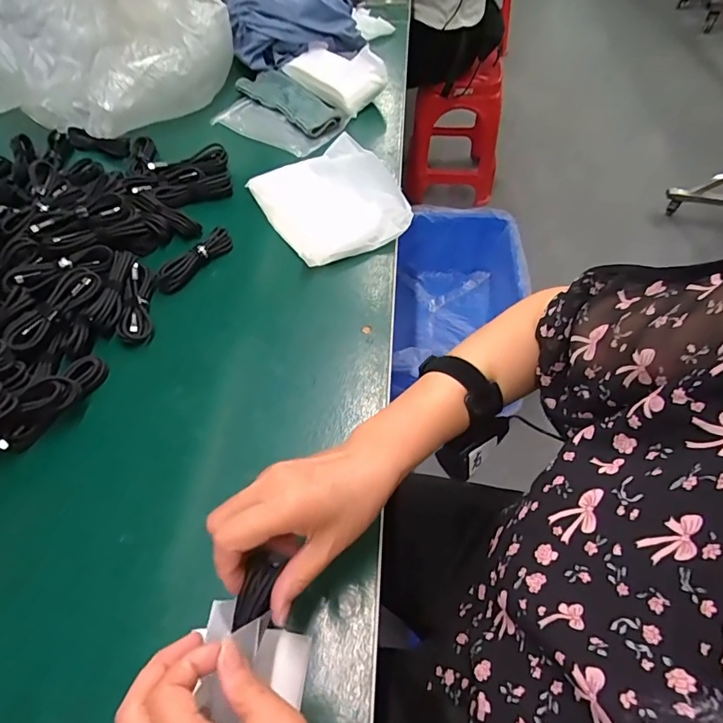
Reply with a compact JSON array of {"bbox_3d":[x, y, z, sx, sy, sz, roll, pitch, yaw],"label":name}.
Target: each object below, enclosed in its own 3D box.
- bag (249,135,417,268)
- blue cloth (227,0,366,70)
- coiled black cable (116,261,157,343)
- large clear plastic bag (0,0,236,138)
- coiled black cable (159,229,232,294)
[{"bbox_3d":[-0.038,-0.218,0.618,0.170,0.036,0.194,-24,58,-15],"label":"bag"},{"bbox_3d":[-0.124,-0.647,0.822,0.228,0.186,0.190,-5,55,-3],"label":"blue cloth"},{"bbox_3d":[-0.256,-0.068,0.531,0.033,0.022,0.111,-6,55,-3],"label":"coiled black cable"},{"bbox_3d":[-0.433,-0.518,0.730,0.349,0.209,0.378,38,63,24],"label":"large clear plastic bag"},{"bbox_3d":[-0.207,-0.128,0.573,0.028,0.018,0.112,34,62,22],"label":"coiled black cable"}]

